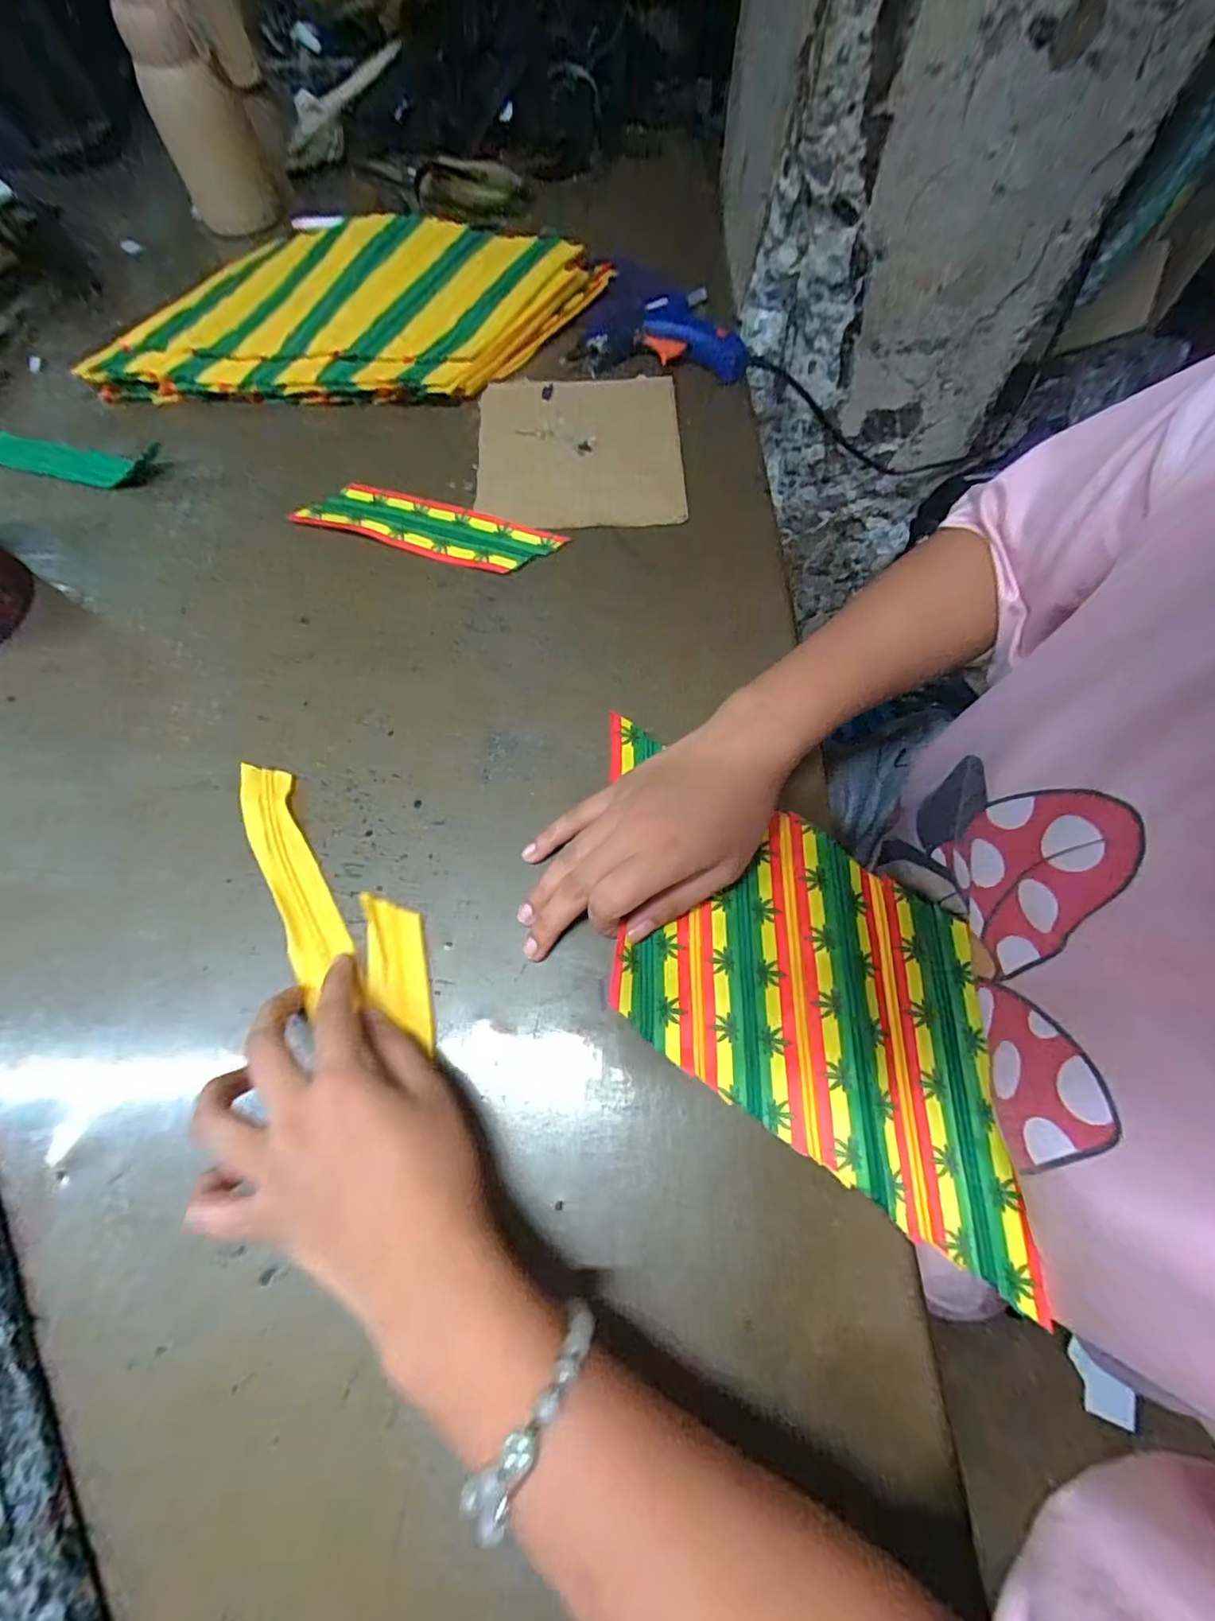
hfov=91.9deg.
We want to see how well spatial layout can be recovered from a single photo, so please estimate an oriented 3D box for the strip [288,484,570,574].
[{"bbox_3d":[-0.128,-0.202,0.420,0.184,0.009,0.044,16,69,7],"label":"strip"}]

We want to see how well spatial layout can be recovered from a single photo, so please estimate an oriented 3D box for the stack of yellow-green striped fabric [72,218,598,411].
[{"bbox_3d":[-0.210,-0.414,0.488,0.408,0.049,0.173,2,68,1],"label":"stack of yellow-green striped fabric"}]

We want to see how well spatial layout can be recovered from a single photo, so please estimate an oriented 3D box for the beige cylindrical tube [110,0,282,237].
[{"bbox_3d":[-0.364,-0.615,0.525,0.075,0.139,0.074,-26,70,-9],"label":"beige cylindrical tube"}]

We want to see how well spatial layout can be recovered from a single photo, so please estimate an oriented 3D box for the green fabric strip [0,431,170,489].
[{"bbox_3d":[-0.432,-0.279,0.463,0.180,0.017,0.041,14,69,6],"label":"green fabric strip"}]

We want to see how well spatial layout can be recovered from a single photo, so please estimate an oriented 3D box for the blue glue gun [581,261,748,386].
[{"bbox_3d":[0.050,-0.413,0.495,0.131,0.027,0.127,6,68,3],"label":"blue glue gun"}]

